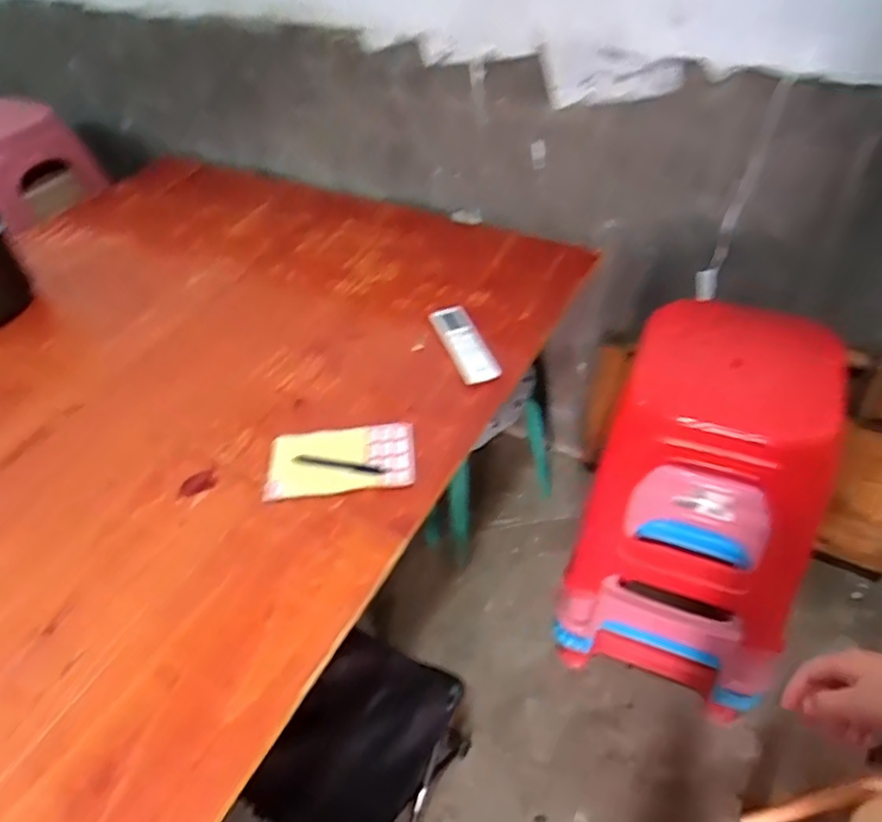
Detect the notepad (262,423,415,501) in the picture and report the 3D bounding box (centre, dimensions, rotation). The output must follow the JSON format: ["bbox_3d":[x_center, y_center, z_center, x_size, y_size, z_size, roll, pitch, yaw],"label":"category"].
[{"bbox_3d":[-0.144,0.071,0.944,0.209,0.014,0.111,-4,51,0],"label":"notepad"}]

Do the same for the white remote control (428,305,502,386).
[{"bbox_3d":[0.034,-0.113,1.052,0.058,0.022,0.195,-23,42,-2],"label":"white remote control"}]

